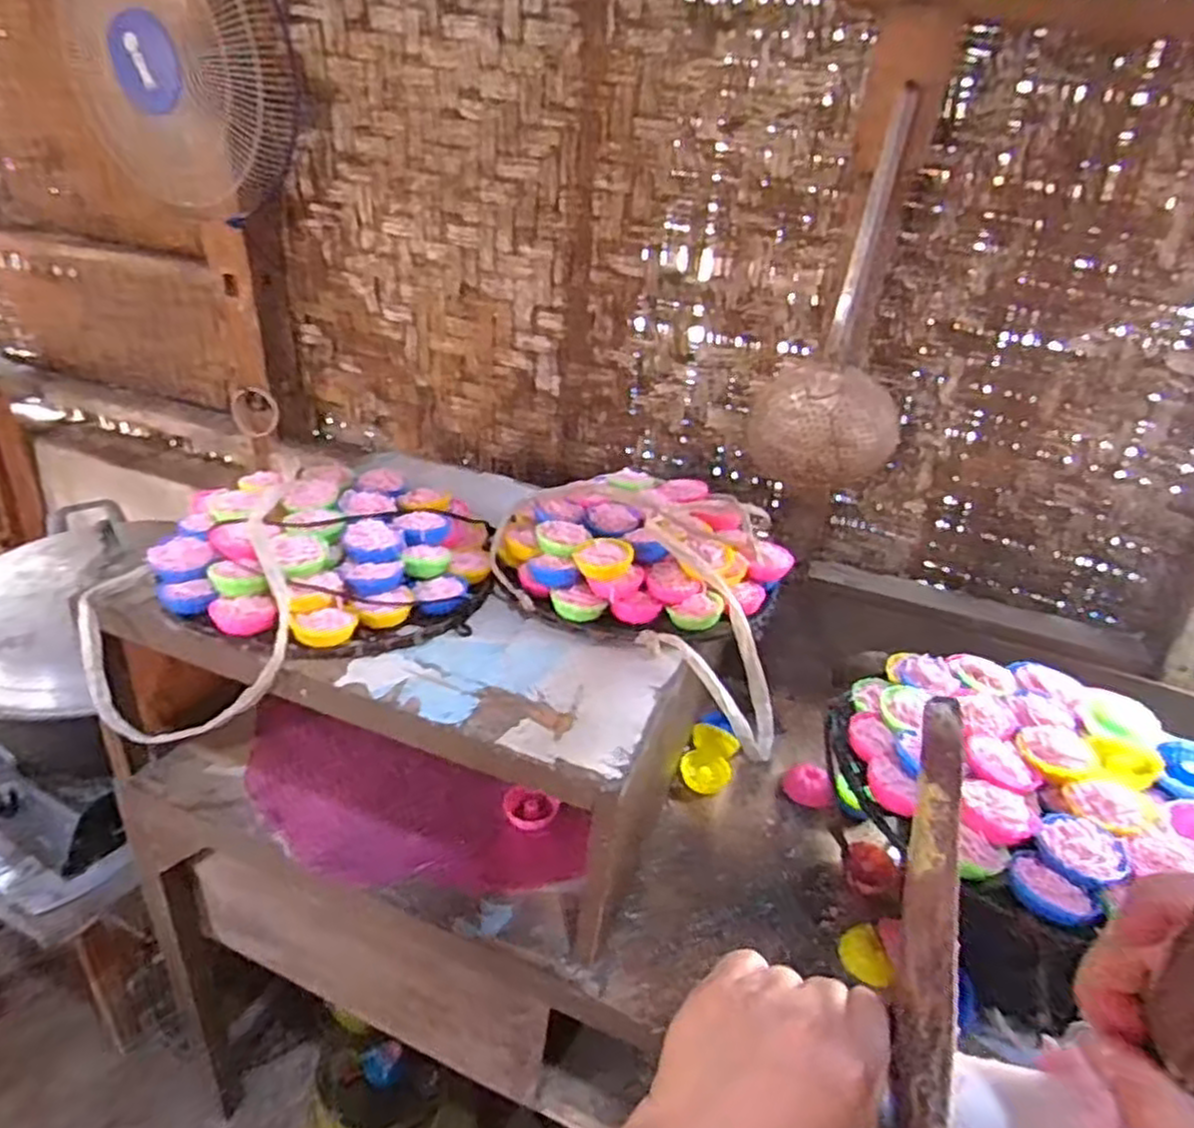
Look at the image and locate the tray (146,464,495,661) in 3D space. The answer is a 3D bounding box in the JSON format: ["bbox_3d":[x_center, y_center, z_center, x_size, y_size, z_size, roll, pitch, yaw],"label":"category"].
[{"bbox_3d":[-0.287,-0.023,0.834,0.329,0.085,0.314,1,29,-8],"label":"tray"}]

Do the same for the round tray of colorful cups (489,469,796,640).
[{"bbox_3d":[0.061,-0.026,0.894,0.321,0.085,0.284,14,30,15],"label":"round tray of colorful cups"}]

